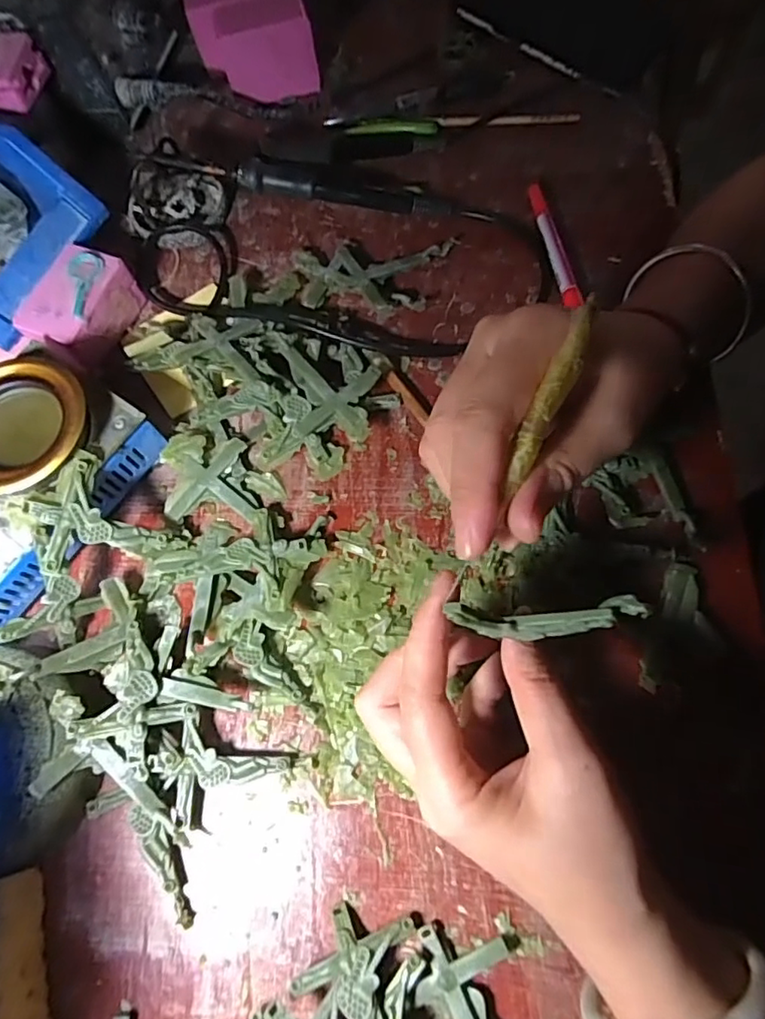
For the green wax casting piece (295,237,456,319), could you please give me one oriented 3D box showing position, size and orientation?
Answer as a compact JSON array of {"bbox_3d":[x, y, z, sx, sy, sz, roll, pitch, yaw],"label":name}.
[{"bbox_3d":[-0.005,-0.155,0.384,0.106,0.016,0.052,-5,70,2],"label":"green wax casting piece"}]

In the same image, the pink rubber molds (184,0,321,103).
[{"bbox_3d":[-0.107,-0.396,0.451,0.086,0.060,0.122,-13,70,0],"label":"pink rubber molds"}]

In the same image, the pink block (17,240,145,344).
[{"bbox_3d":[-0.196,-0.132,0.375,0.045,0.034,0.069,25,74,12],"label":"pink block"}]

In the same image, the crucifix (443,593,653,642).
[{"bbox_3d":[0.062,0.041,0.216,0.068,0.024,0.011,-6,70,16],"label":"crucifix"}]

